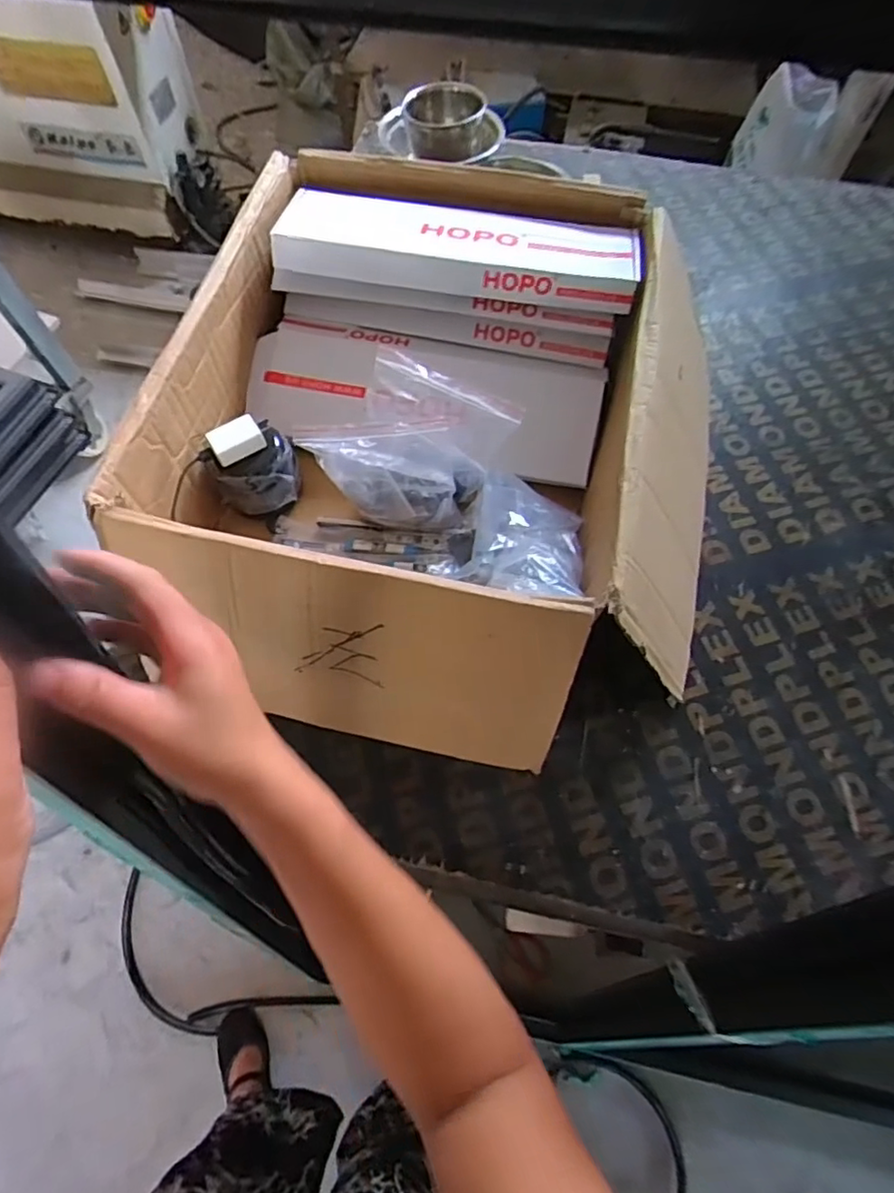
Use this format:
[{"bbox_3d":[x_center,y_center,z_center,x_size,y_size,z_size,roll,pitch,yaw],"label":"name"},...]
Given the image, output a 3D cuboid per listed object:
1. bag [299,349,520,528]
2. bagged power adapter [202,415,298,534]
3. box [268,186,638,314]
[{"bbox_3d":[-0.032,-0.145,0.598,0.211,0.167,0.083,-6,64,-2],"label":"bag"},{"bbox_3d":[-0.213,-0.142,0.661,0.068,0.101,0.086,36,70,17],"label":"bagged power adapter"},{"bbox_3d":[0.014,-0.418,0.685,0.413,0.045,0.144,9,65,5],"label":"box"}]

